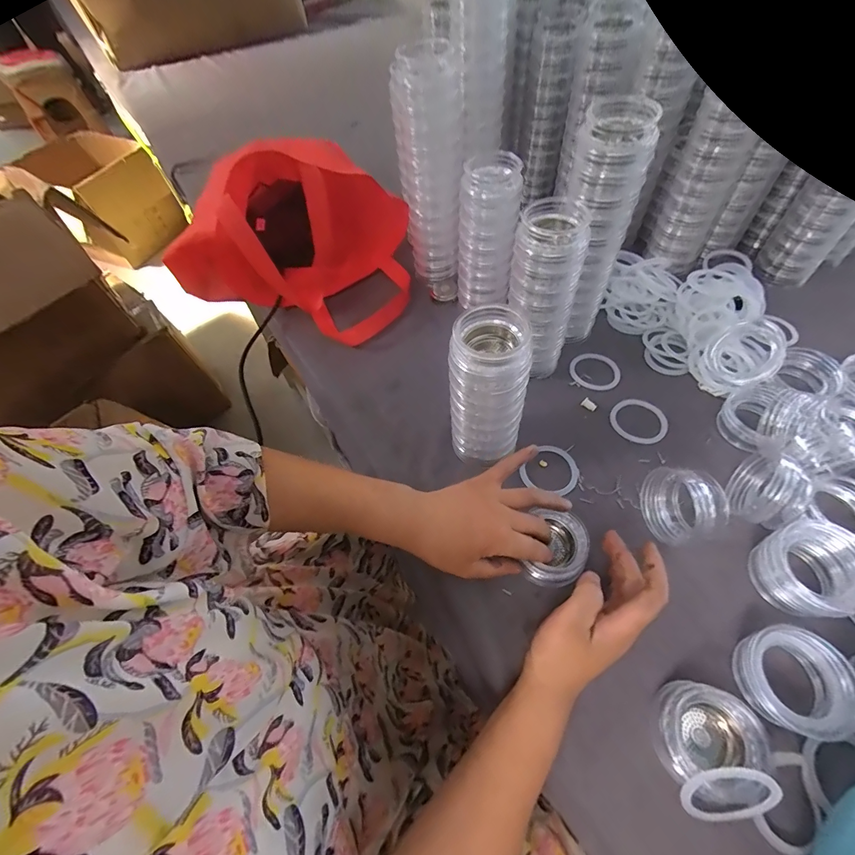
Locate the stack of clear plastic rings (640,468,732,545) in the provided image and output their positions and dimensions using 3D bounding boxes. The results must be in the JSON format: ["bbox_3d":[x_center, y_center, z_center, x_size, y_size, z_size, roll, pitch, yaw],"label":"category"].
[{"bbox_3d":[0.231,0.070,0.363,0.042,0.064,0.066,4,62,-8],"label":"stack of clear plastic rings"}]

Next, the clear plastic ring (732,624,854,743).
[{"bbox_3d":[0.270,0.184,0.294,0.059,0.030,0.066,-28,59,-13],"label":"clear plastic ring"}]

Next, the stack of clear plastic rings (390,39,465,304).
[{"bbox_3d":[0.008,-0.289,0.497,0.077,0.251,0.086,-6,57,1],"label":"stack of clear plastic rings"}]

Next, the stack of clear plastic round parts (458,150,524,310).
[{"bbox_3d":[0.072,-0.225,0.486,0.068,0.162,0.053,2,57,6],"label":"stack of clear plastic round parts"}]

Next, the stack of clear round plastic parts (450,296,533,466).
[{"bbox_3d":[0.057,-0.029,0.379,0.065,0.166,0.061,2,57,6],"label":"stack of clear round plastic parts"}]

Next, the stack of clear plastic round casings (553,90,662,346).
[{"bbox_3d":[0.170,-0.195,0.430,0.064,0.240,0.063,-23,58,-10],"label":"stack of clear plastic round casings"}]

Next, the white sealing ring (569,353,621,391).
[{"bbox_3d":[0.204,-0.068,0.490,0.058,0.004,0.059,-2,57,4],"label":"white sealing ring"}]

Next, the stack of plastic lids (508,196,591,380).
[{"bbox_3d":[0.124,-0.143,0.439,0.068,0.175,0.074,11,59,12],"label":"stack of plastic lids"}]

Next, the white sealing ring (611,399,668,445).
[{"bbox_3d":[0.236,-0.008,0.447,0.056,0.004,0.058,-2,57,4],"label":"white sealing ring"}]

